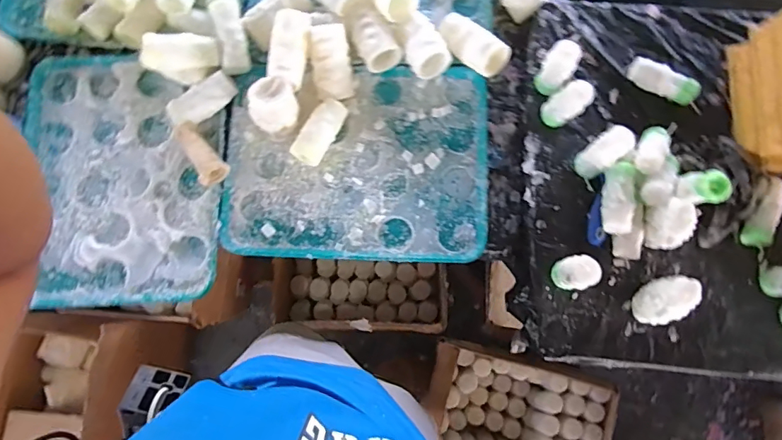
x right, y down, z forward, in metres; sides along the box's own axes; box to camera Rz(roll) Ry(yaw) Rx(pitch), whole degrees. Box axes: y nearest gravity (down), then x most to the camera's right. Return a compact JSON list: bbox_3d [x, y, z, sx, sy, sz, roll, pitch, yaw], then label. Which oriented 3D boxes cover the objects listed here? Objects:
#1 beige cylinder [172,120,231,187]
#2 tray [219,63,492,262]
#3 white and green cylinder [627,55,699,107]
[{"bbox_3d":[-0.320,-0.113,0.787,0.046,0.041,0.113,-37,80,-6],"label":"beige cylinder"},{"bbox_3d":[-0.058,-0.100,0.800,0.431,0.032,0.334,1,79,2],"label":"tray"},{"bbox_3d":[0.445,-0.227,0.770,0.111,0.038,0.034,37,82,8],"label":"white and green cylinder"}]

